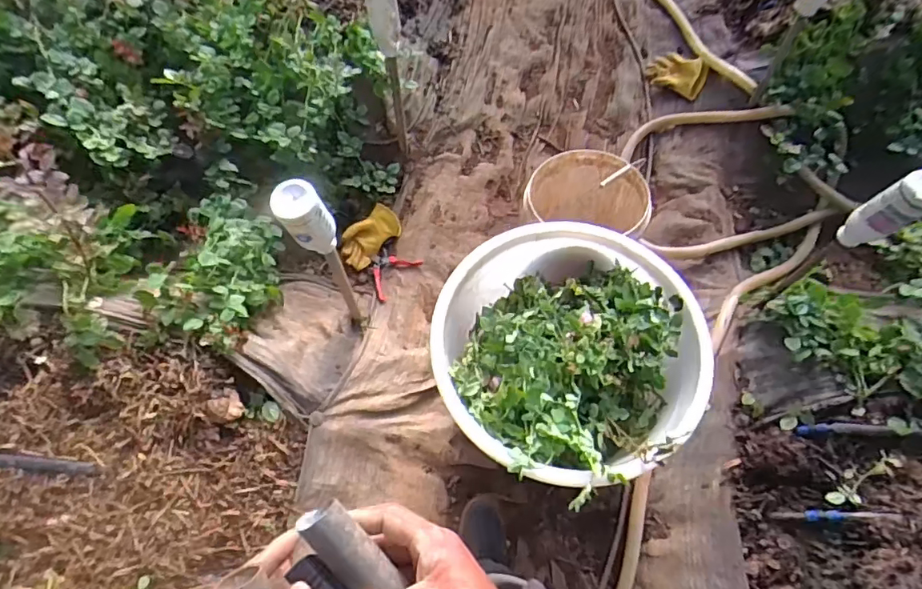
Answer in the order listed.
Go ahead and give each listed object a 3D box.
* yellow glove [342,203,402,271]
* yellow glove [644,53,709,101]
[{"bbox_3d":[-0.254,-0.168,1.509,0.117,0.034,0.195,39,70,16],"label":"yellow glove"},{"bbox_3d":[0.663,-0.684,1.661,0.031,0.105,0.189,-6,37,-48],"label":"yellow glove"}]

